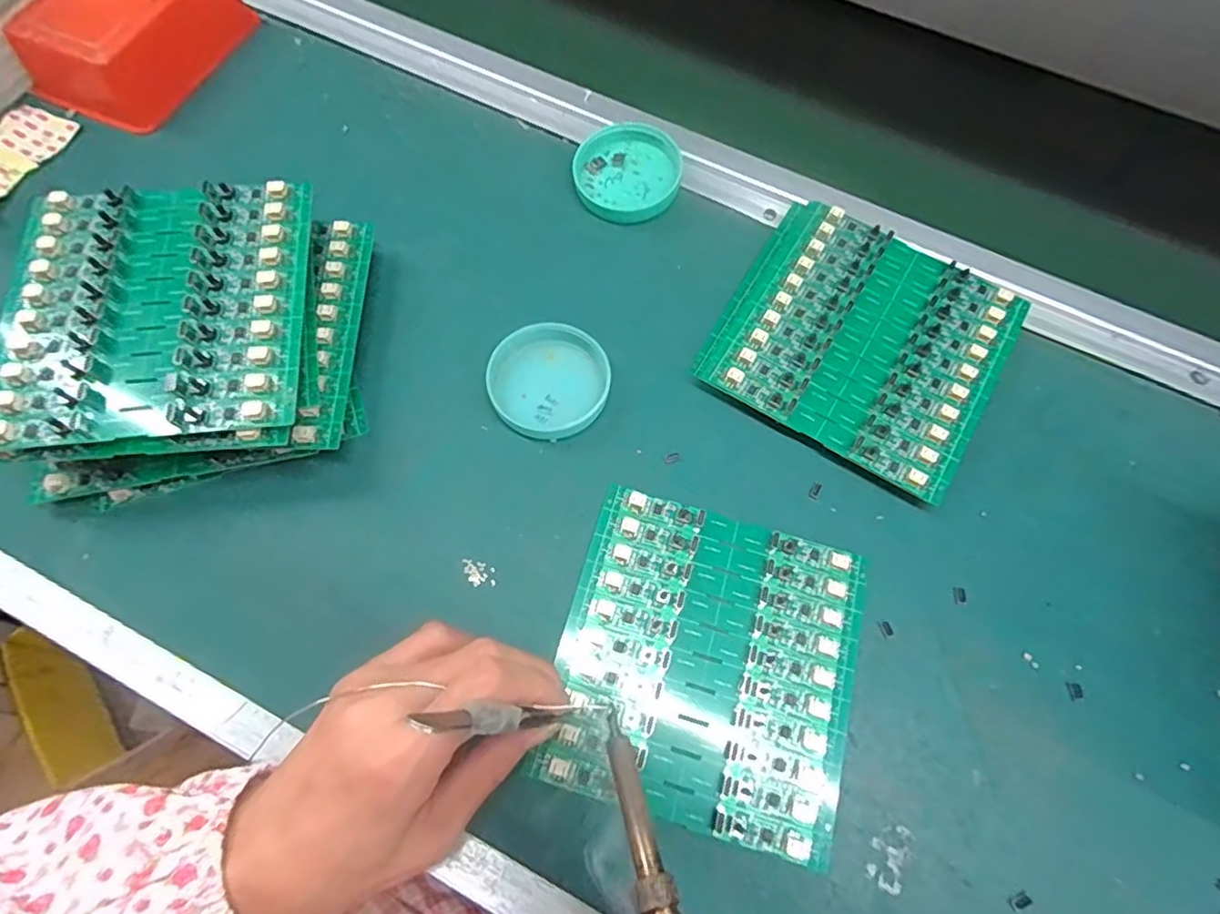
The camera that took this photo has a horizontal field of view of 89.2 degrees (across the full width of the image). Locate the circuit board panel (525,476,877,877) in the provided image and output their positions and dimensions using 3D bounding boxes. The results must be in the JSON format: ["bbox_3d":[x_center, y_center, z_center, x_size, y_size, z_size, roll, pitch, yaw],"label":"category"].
[{"bbox_3d":[0.047,0.094,0.288,0.133,0.006,0.136,16,69,4],"label":"circuit board panel"}]

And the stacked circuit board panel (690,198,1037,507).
[{"bbox_3d":[0.139,-0.065,0.345,0.144,0.020,0.137,30,71,10],"label":"stacked circuit board panel"}]

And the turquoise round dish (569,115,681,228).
[{"bbox_3d":[0.010,-0.180,0.389,0.062,0.017,0.063,-19,70,-9],"label":"turquoise round dish"}]

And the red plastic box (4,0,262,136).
[{"bbox_3d":[-0.310,-0.276,0.399,0.087,0.044,0.121,22,70,7],"label":"red plastic box"}]

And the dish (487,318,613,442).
[{"bbox_3d":[-0.033,-0.042,0.335,0.061,0.013,0.062,1,69,-2],"label":"dish"}]

